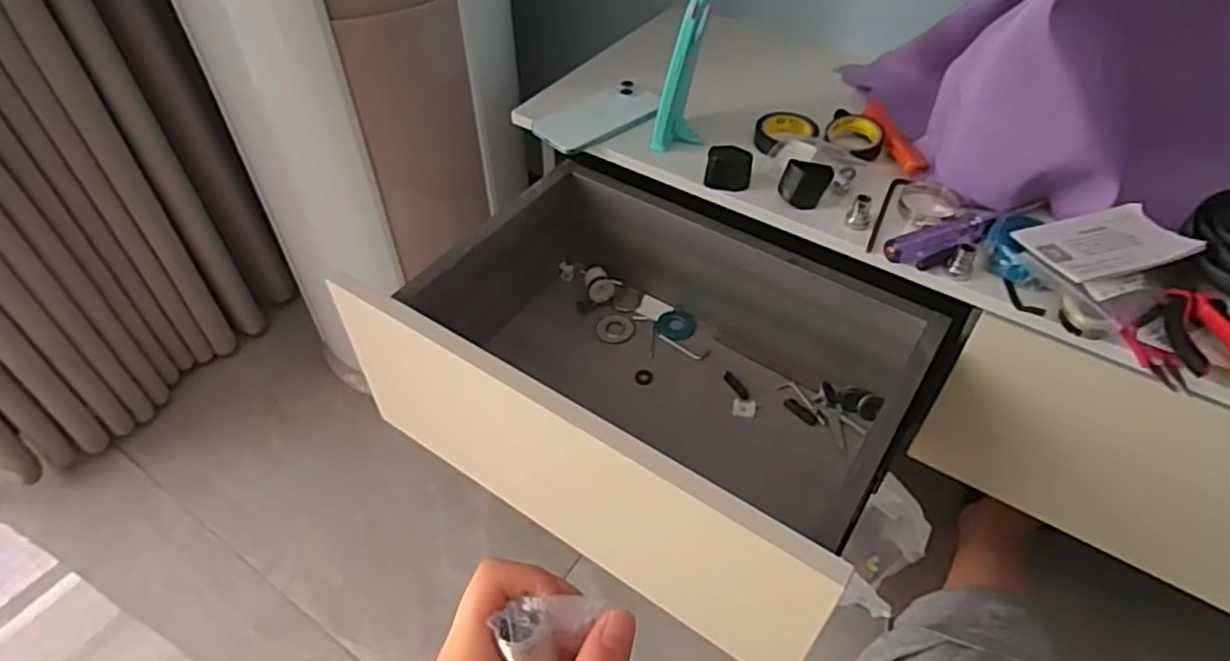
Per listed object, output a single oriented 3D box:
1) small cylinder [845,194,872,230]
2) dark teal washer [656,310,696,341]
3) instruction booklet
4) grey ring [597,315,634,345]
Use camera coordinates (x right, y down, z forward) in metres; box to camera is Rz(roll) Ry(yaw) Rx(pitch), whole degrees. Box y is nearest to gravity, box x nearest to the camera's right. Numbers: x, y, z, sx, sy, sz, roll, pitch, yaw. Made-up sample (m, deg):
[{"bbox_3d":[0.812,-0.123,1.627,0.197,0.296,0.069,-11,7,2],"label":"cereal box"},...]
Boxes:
[{"bbox_3d":[0.227,-0.111,0.647,0.021,0.033,0.021,18,49,16],"label":"small cylinder"},{"bbox_3d":[0.073,-0.006,0.835,0.047,0.009,0.041,-10,47,-9],"label":"dark teal washer"},{"bbox_3d":[0.402,-0.075,0.582,0.135,0.008,0.074,-13,44,-13],"label":"instruction booklet"},{"bbox_3d":[0.000,-0.002,0.830,0.042,0.004,0.046,0,47,0],"label":"grey ring"}]

